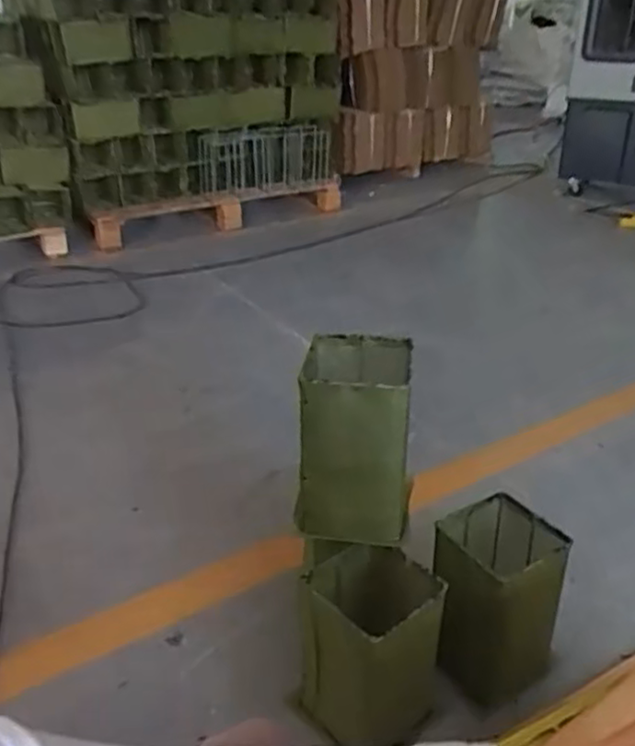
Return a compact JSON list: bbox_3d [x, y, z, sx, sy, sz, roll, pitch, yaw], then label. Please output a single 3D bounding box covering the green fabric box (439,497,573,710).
[{"bbox_3d":[0.261,0.323,1.033,0.176,0.240,0.209,8,31,15],"label":"green fabric box"}]

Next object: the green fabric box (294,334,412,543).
[{"bbox_3d":[0.055,0.101,0.993,0.146,0.260,0.148,4,30,8],"label":"green fabric box"}]

